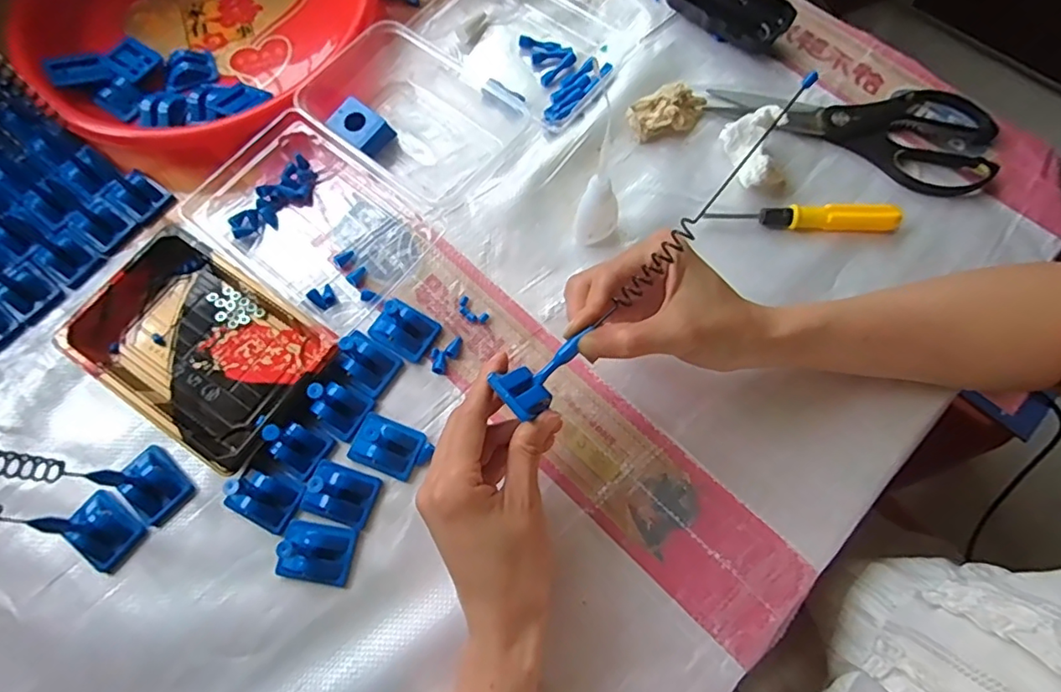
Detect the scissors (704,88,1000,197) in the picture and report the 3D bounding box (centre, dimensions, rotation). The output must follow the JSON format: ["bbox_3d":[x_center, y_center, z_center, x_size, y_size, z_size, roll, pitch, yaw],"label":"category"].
[{"bbox_3d":[0.261,-0.186,0.457,0.220,0.011,0.096,20,71,8],"label":"scissors"}]

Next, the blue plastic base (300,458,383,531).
[{"bbox_3d":[-0.122,0.094,0.361,0.043,0.016,0.034,19,71,7],"label":"blue plastic base"}]

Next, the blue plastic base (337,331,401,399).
[{"bbox_3d":[-0.116,0.010,0.389,0.041,0.024,0.034,33,74,12],"label":"blue plastic base"}]

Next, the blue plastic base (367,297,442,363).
[{"bbox_3d":[-0.090,-0.014,0.398,0.044,0.018,0.034,30,73,11],"label":"blue plastic base"}]

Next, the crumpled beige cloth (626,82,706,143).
[{"bbox_3d":[0.112,-0.190,0.454,0.067,0.024,0.034,-14,70,-4],"label":"crumpled beige cloth"}]

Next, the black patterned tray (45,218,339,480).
[{"bbox_3d":[-0.223,0.000,0.390,0.166,0.030,0.111,34,74,12],"label":"black patterned tray"}]

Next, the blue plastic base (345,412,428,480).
[{"bbox_3d":[-0.096,0.065,0.372,0.044,0.019,0.034,22,72,8],"label":"blue plastic base"}]

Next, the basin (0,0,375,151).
[{"bbox_3d":[-0.287,-0.292,0.492,0.284,0.039,0.287,0,70,1],"label":"basin"}]

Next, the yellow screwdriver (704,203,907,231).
[{"bbox_3d":[0.207,-0.097,0.424,0.139,0.016,0.016,1,70,1],"label":"yellow screwdriver"}]

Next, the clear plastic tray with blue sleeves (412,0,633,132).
[{"bbox_3d":[-0.009,-0.271,0.484,0.190,0.032,0.117,38,75,13],"label":"clear plastic tray with blue sleeves"}]

